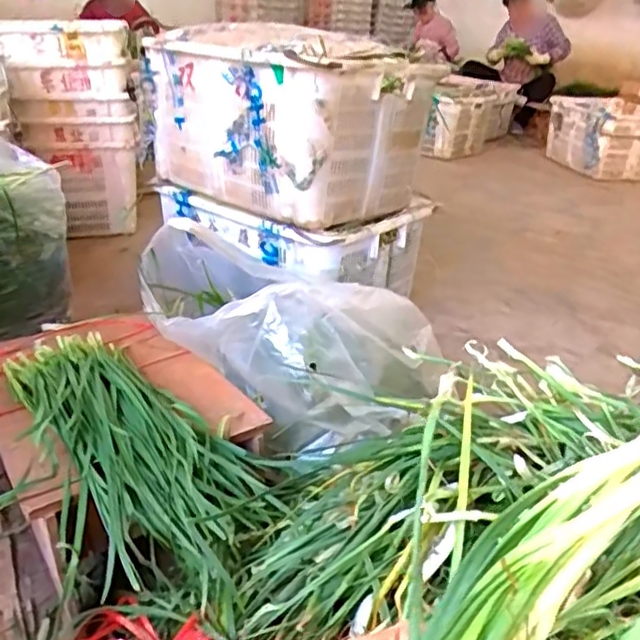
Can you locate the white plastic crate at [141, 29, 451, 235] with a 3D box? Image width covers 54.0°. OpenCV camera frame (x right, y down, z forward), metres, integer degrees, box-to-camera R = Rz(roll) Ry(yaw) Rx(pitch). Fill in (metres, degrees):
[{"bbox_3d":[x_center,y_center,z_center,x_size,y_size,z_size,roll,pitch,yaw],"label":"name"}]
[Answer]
[{"bbox_3d":[-0.082,-0.493,1.557,0.572,0.382,0.412,21,34,30],"label":"white plastic crate"}]

